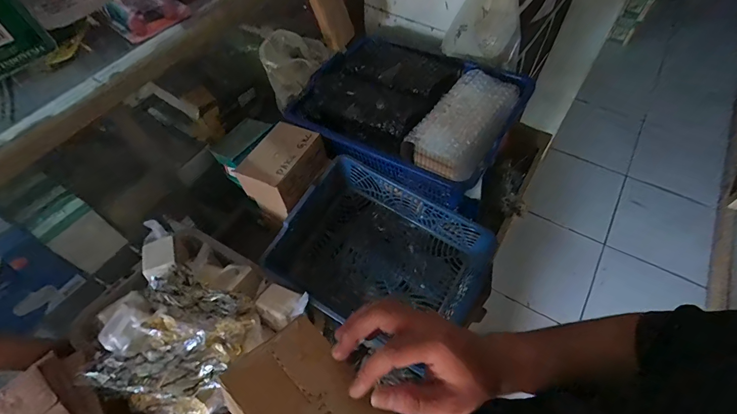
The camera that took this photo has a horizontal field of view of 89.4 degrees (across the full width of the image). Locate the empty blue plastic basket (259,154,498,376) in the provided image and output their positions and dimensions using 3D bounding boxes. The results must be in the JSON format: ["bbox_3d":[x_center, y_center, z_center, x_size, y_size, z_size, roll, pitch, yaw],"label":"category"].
[{"bbox_3d":[0.010,0.075,0.582,0.291,0.114,0.208,26,61,18],"label":"empty blue plastic basket"}]

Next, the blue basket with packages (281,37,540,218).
[{"bbox_3d":[0.068,-0.170,0.631,0.332,0.084,0.266,27,61,19],"label":"blue basket with packages"}]

